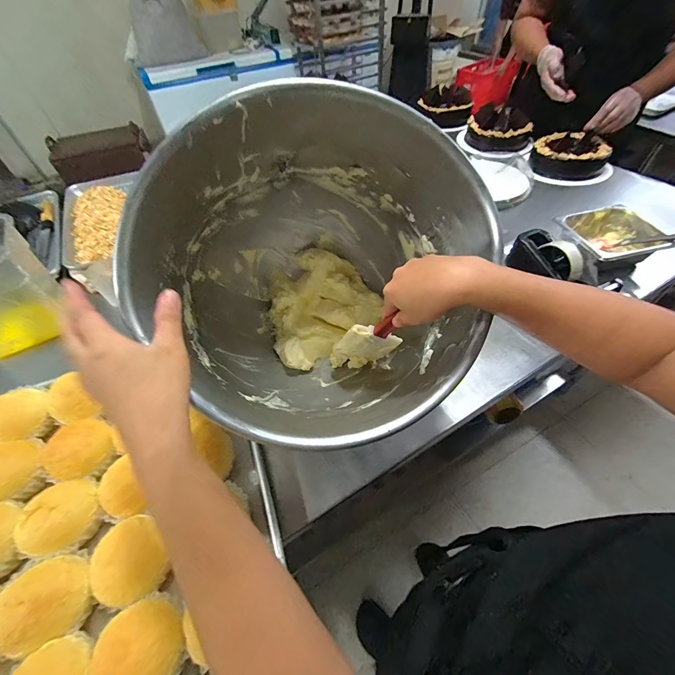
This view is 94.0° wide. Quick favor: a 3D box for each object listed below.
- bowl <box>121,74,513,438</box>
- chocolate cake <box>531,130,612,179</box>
[{"bbox_3d":[-0.025,-0.066,0.466,0.380,0.380,0.380,0,83,-1],"label":"bowl"},{"bbox_3d":[0.682,-0.540,0.931,0.192,0.068,0.174,21,55,19],"label":"chocolate cake"}]

